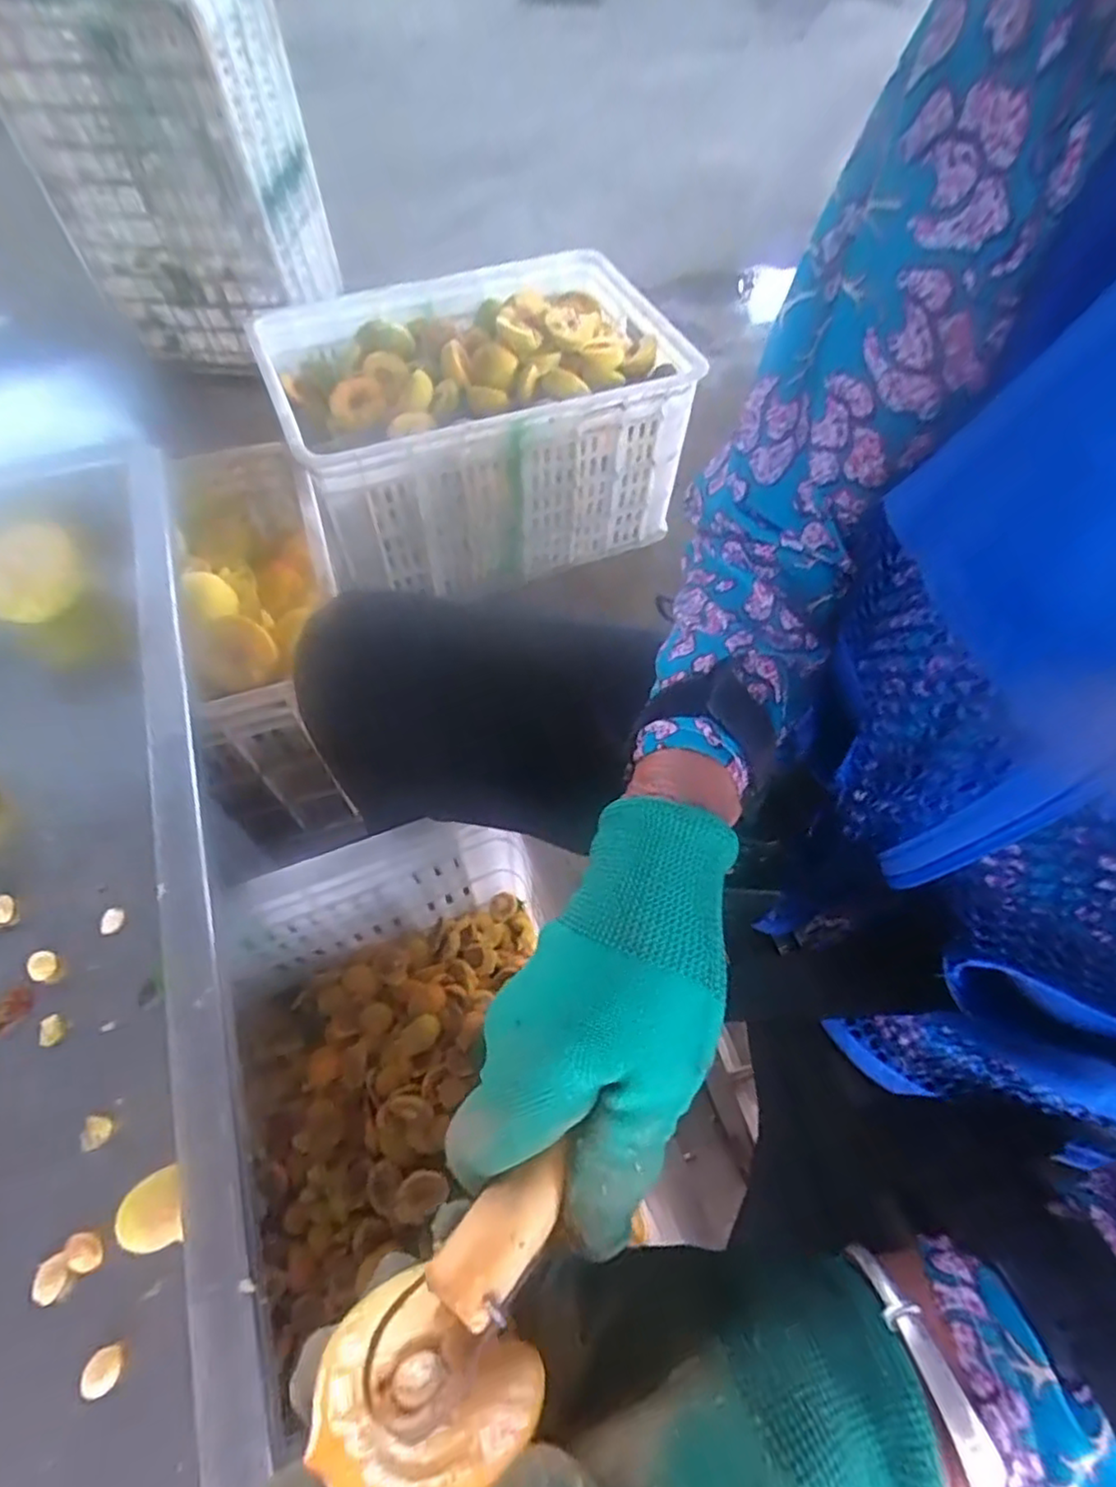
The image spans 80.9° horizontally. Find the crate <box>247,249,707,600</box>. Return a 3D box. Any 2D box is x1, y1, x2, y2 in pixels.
[{"bbox_3d":[-0.109,-0.469,0.971,0.536,0.277,0.352,-18,62,-12],"label":"crate"}]

